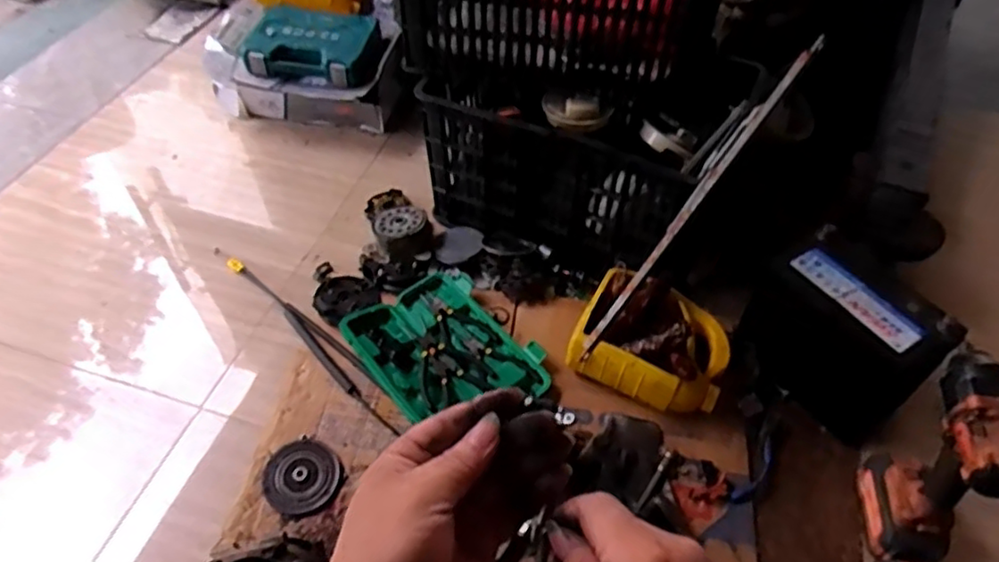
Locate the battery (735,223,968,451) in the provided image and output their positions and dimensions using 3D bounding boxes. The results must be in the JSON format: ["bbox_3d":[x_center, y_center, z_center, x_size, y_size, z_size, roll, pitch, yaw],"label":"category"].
[{"bbox_3d":[0.491,0.074,0.951,0.134,0.208,0.240,-22,54,-16],"label":"battery"}]

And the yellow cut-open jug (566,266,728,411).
[{"bbox_3d":[0.232,0.092,0.986,0.212,0.115,0.179,20,54,16],"label":"yellow cut-open jug"}]

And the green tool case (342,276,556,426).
[{"bbox_3d":[-0.084,0.113,1.038,0.229,0.038,0.302,-30,56,-22],"label":"green tool case"}]

